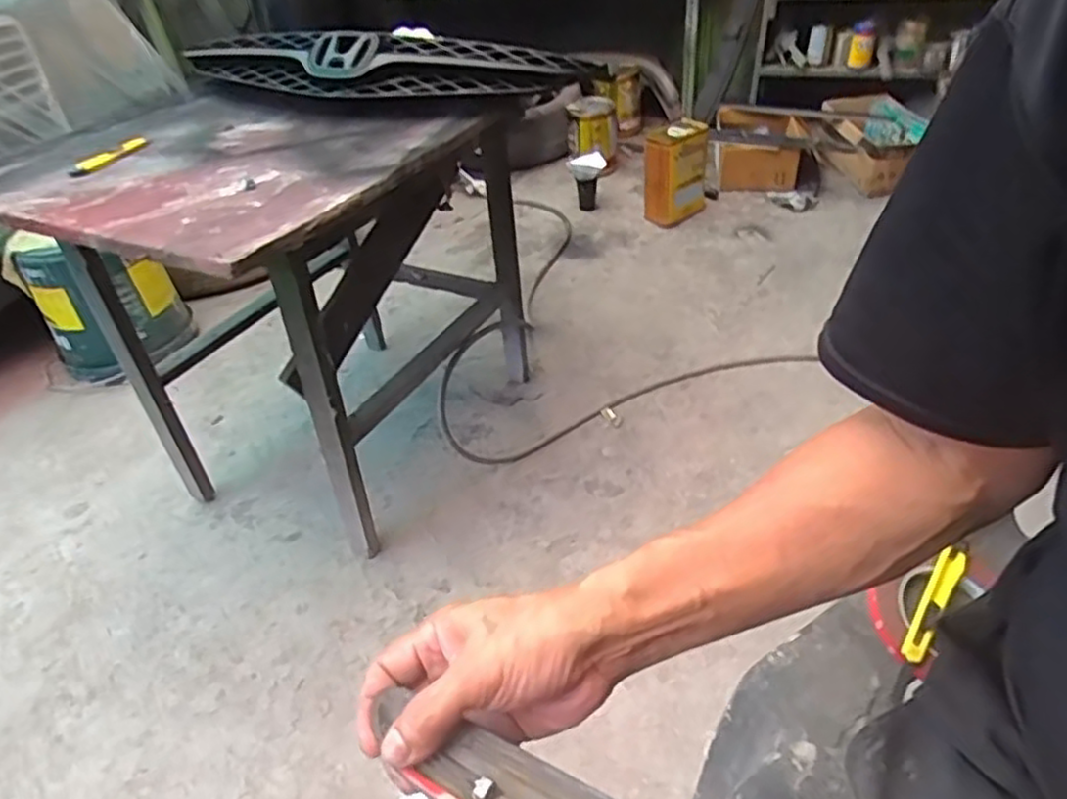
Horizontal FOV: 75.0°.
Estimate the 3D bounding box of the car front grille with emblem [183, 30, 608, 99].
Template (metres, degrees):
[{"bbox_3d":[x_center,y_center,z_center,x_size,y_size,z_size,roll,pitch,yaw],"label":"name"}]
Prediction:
[{"bbox_3d":[-0.243,-0.534,1.108,0.674,0.079,0.174,0,38,5],"label":"car front grille with emblem"}]

